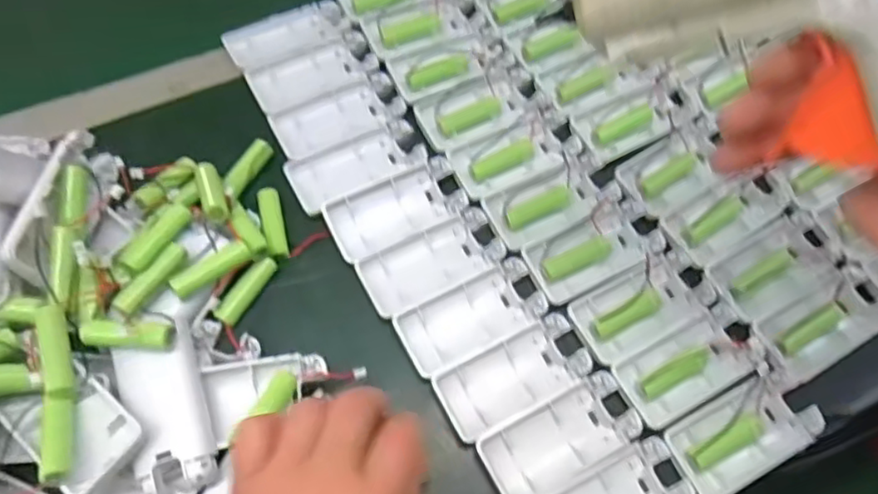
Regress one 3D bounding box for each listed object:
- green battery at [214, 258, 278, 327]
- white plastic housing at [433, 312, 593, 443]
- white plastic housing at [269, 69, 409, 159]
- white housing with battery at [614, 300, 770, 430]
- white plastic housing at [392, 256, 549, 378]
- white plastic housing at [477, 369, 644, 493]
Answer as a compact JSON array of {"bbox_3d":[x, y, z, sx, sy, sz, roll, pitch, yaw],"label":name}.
[{"bbox_3d":[-0.121,0.028,0.411,0.012,0.012,0.050,28,66,11],"label":"green battery"},{"bbox_3d":[0.046,0.078,0.399,0.094,0.014,0.045,-26,68,-15],"label":"white plastic housing"},{"bbox_3d":[-0.074,-0.096,0.478,0.094,0.016,0.044,-19,66,-12],"label":"white plastic housing"},{"bbox_3d":[0.158,0.073,0.408,0.095,0.022,0.048,-22,67,-13],"label":"white housing with battery"},{"bbox_3d":[0.022,0.043,0.413,0.095,0.010,0.044,-27,68,-15],"label":"white plastic housing"},{"bbox_3d":[0.072,0.113,0.385,0.094,0.016,0.045,-26,68,-15],"label":"white plastic housing"}]

